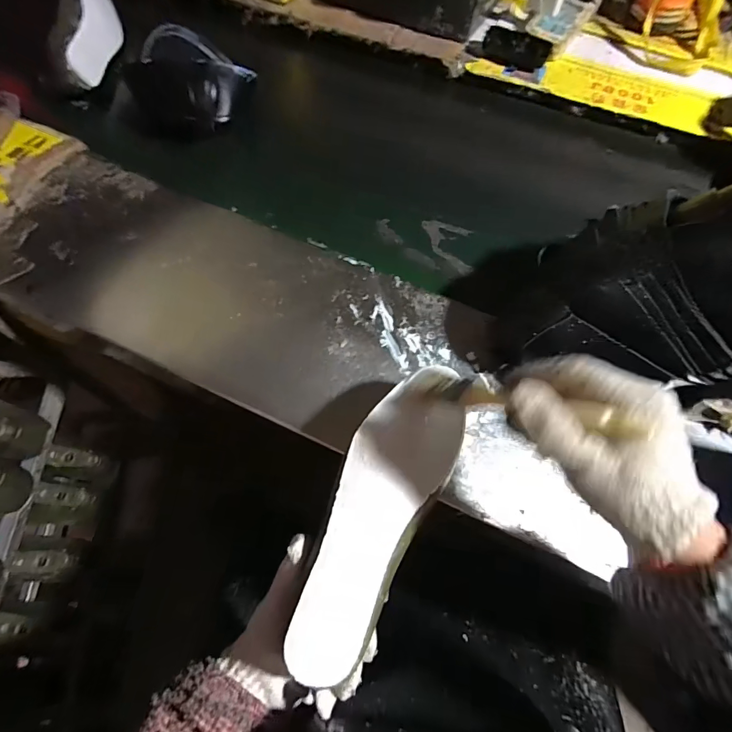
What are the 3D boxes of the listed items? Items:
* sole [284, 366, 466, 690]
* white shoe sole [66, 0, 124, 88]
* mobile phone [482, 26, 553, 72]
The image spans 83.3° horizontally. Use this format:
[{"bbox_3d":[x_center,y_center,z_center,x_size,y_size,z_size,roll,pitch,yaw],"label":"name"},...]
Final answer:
[{"bbox_3d":[0.011,0.105,0.310,0.073,0.017,0.232,24,74,8],"label":"sole"},{"bbox_3d":[-0.442,-0.537,0.665,0.031,0.076,0.223,-14,64,21],"label":"white shoe sole"},{"bbox_3d":[0.249,-0.529,0.687,0.110,0.007,0.062,26,88,10],"label":"mobile phone"}]

